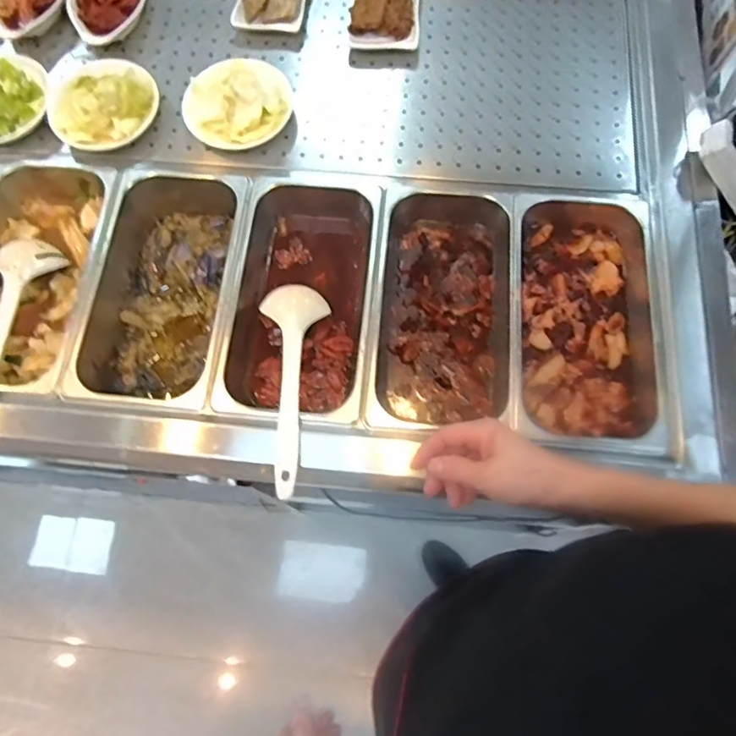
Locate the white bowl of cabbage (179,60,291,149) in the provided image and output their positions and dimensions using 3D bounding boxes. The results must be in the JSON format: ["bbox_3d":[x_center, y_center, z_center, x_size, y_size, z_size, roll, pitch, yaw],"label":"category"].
[{"bbox_3d":[-0.173,-0.355,0.741,0.144,0.042,0.141,0,72,1],"label":"white bowl of cabbage"}]

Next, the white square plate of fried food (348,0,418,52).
[{"bbox_3d":[0.024,-0.508,0.782,0.094,0.034,0.118,3,72,2],"label":"white square plate of fried food"}]

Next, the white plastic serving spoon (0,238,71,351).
[{"bbox_3d":[-0.453,-0.045,0.667,0.077,0.041,0.253,11,73,5],"label":"white plastic serving spoon"}]

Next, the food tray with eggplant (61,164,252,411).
[{"bbox_3d":[-0.255,-0.109,0.721,0.174,0.113,0.346,5,72,3],"label":"food tray with eggplant"}]

